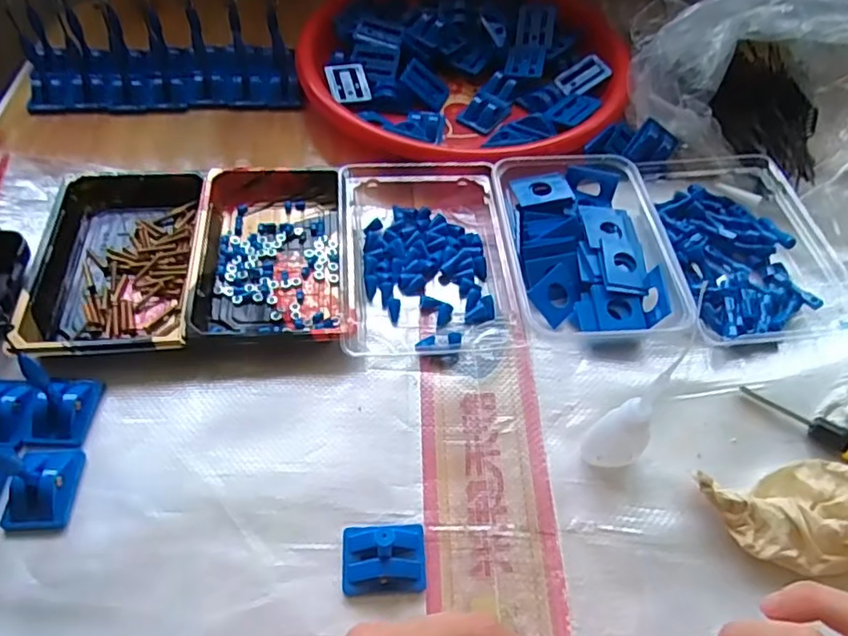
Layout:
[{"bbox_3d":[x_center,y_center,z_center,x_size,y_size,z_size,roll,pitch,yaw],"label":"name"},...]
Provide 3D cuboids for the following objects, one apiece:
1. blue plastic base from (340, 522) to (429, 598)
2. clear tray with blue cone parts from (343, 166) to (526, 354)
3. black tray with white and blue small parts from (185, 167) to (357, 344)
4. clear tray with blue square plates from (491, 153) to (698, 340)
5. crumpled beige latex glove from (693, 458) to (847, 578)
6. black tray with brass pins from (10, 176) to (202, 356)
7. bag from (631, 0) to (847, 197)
[{"bbox_3d":[-0.021,0.126,0.323,0.044,0.019,0.035,-1,55,-3],"label":"blue plastic base"},{"bbox_3d":[-0.001,-0.055,0.442,0.119,0.030,0.173,-5,55,-6],"label":"clear tray with blue cone parts"},{"bbox_3d":[-0.108,-0.051,0.440,0.101,0.021,0.166,-3,55,-5],"label":"black tray with white and blue small parts"},{"bbox_3d":[0.114,-0.055,0.443,0.110,0.035,0.157,-2,55,-4],"label":"clear tray with blue square plates"},{"bbox_3d":[0.217,0.112,0.333,0.120,0.027,0.068,-9,55,-9],"label":"crumpled beige latex glove"},{"bbox_3d":[-0.213,-0.044,0.428,0.106,0.024,0.169,-4,55,-5],"label":"black tray with brass pins"},{"bbox_3d":[0.309,-0.202,0.489,0.174,0.099,0.209,-31,61,-22],"label":"bag"}]

